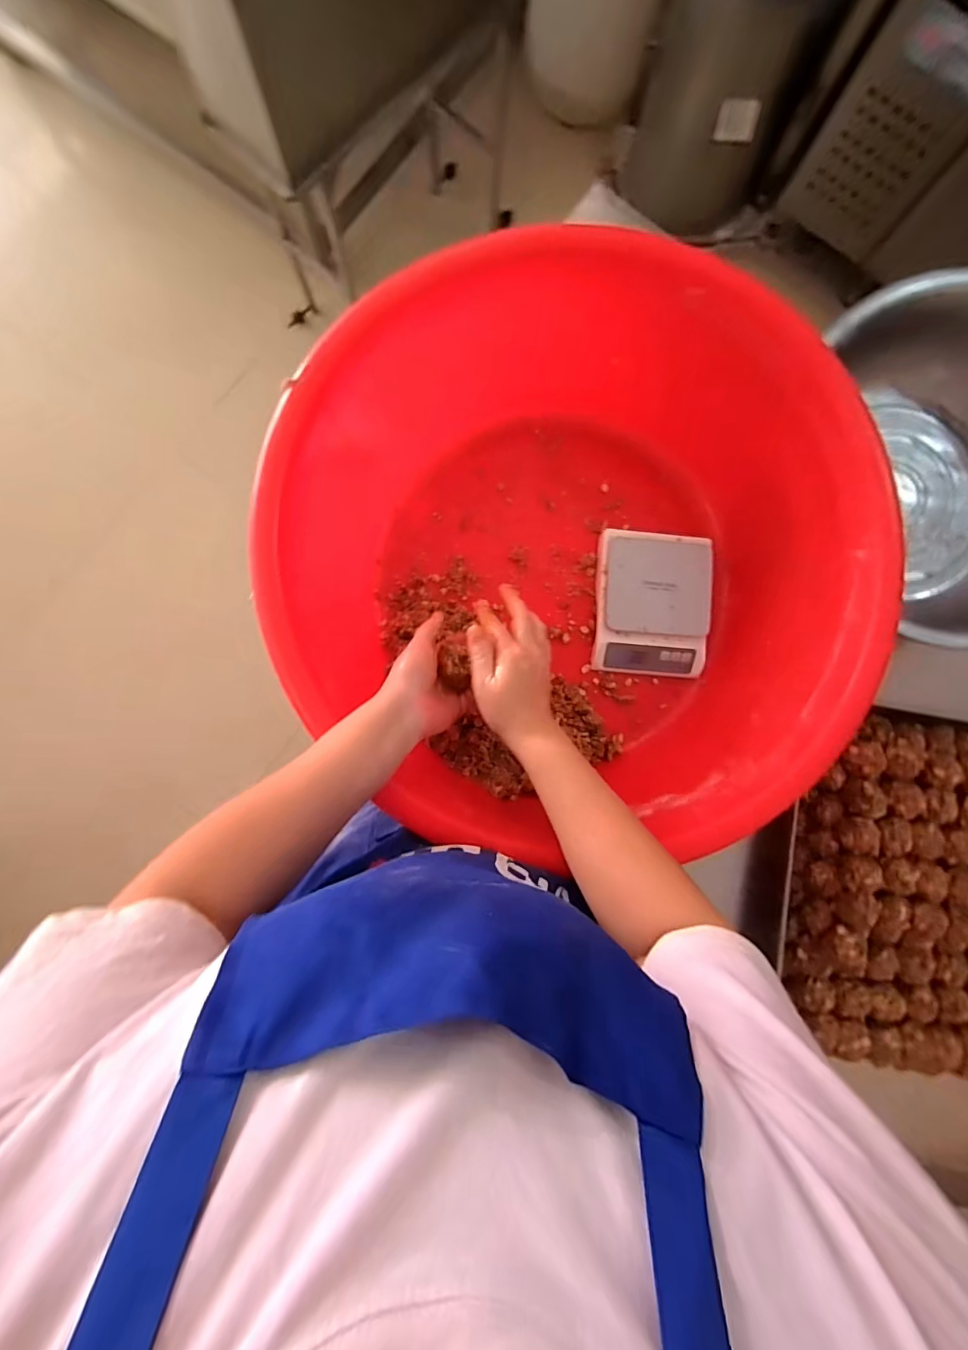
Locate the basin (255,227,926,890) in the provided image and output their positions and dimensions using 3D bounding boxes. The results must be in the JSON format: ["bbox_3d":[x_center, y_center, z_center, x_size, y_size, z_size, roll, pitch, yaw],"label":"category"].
[{"bbox_3d":[0.096,-0.128,0.568,0.592,0.191,0.591,-6,85,-2],"label":"basin"}]

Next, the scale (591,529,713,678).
[{"bbox_3d":[0.221,-0.093,0.637,0.147,0.040,0.183,3,85,-1],"label":"scale"}]

